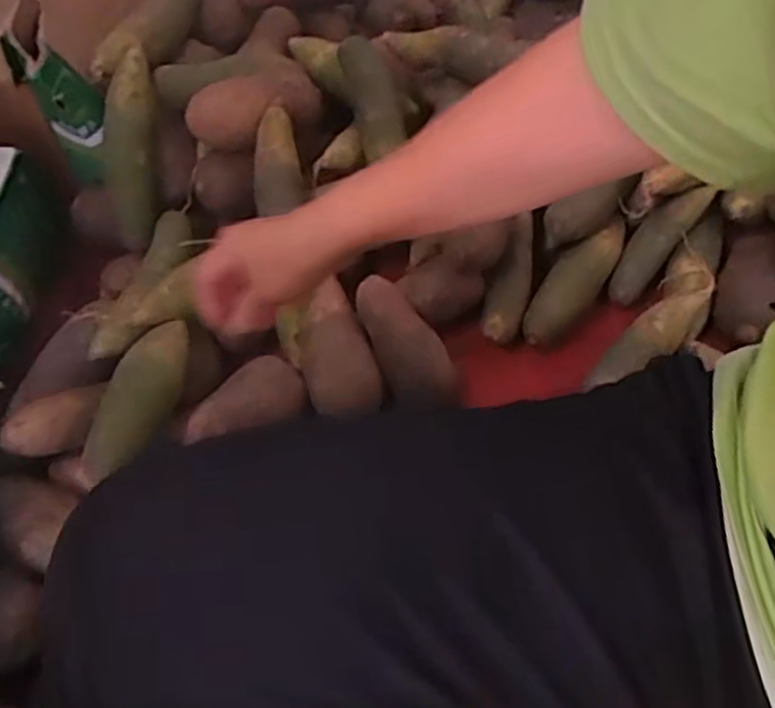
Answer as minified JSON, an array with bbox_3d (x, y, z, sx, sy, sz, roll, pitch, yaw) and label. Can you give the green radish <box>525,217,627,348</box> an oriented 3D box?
[{"bbox_3d":[0.210,-0.079,0.773,0.053,0.044,0.167,38,83,23],"label":"green radish"}]

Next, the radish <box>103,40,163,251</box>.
[{"bbox_3d":[-0.290,-0.232,0.780,0.050,0.053,0.221,6,103,7],"label":"radish"}]

